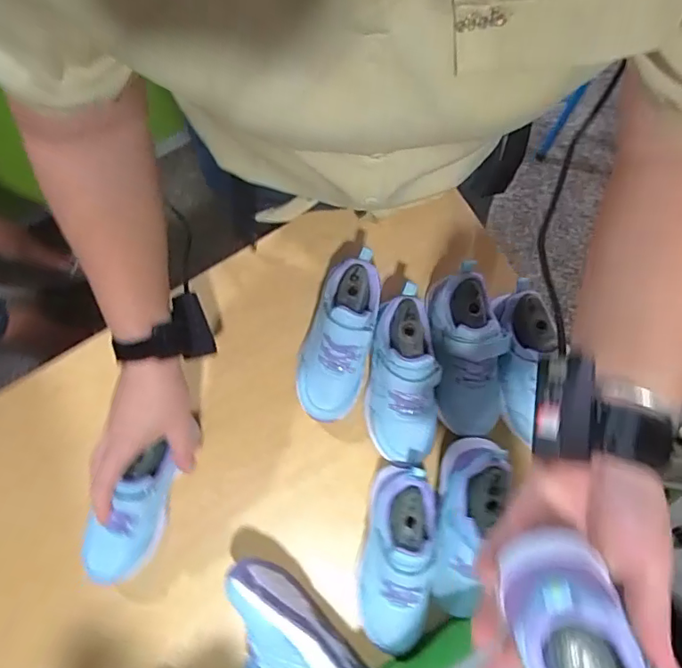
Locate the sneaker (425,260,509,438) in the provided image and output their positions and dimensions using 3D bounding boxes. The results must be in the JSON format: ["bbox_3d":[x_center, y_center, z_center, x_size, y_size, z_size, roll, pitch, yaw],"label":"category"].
[{"bbox_3d":[0.134,0.017,0.561,0.072,0.086,0.182,-6,92,-2],"label":"sneaker"}]

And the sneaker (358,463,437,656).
[{"bbox_3d":[0.060,0.228,0.524,0.071,0.077,0.183,8,80,0],"label":"sneaker"}]

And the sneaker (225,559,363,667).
[{"bbox_3d":[-0.058,0.307,0.510,0.090,0.068,0.170,-39,83,-7],"label":"sneaker"}]

